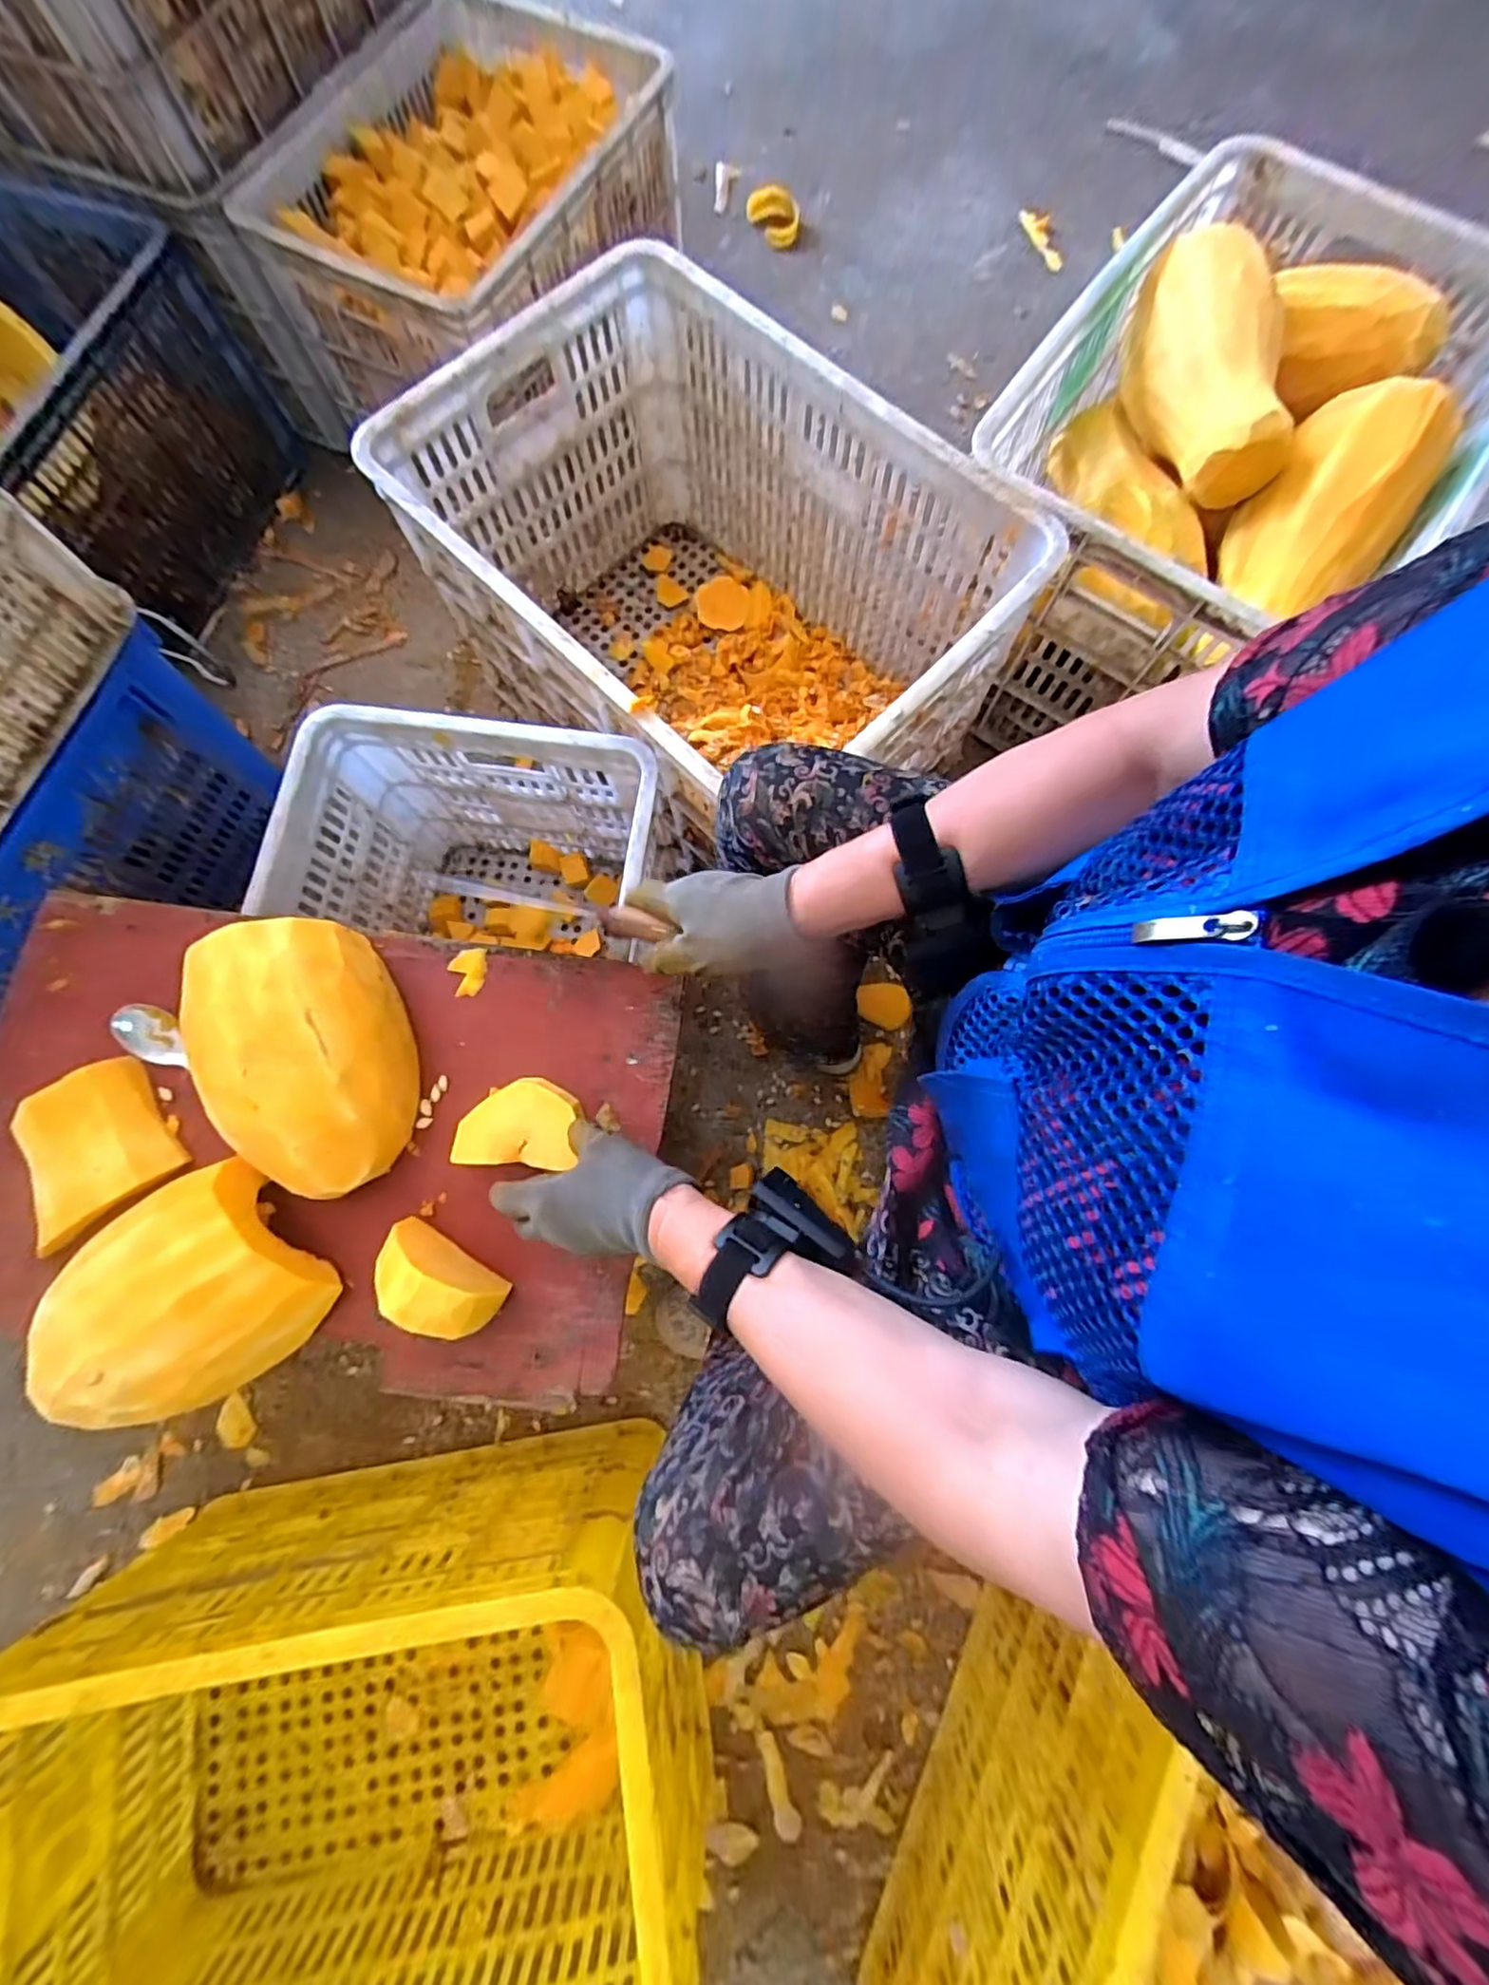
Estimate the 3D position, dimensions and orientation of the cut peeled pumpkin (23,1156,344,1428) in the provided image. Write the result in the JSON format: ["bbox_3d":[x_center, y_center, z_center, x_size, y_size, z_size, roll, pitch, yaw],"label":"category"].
[{"bbox_3d":[-0.394,0.217,0.442,0.159,0.072,0.140,-38,80,-8],"label":"cut peeled pumpkin"}]

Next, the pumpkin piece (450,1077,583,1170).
[{"bbox_3d":[-0.171,0.098,0.485,0.087,0.016,0.064,3,77,1],"label":"pumpkin piece"}]

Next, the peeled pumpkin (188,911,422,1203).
[{"bbox_3d":[-0.326,0.047,0.478,0.123,0.075,0.199,-24,78,-5],"label":"peeled pumpkin"}]

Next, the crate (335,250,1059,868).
[{"bbox_3d":[-0.040,-0.438,0.744,0.592,0.307,0.418,44,81,9],"label":"crate"}]

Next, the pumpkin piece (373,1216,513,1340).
[{"bbox_3d":[-0.223,0.207,0.452,0.093,0.058,0.044,32,79,7],"label":"pumpkin piece"}]

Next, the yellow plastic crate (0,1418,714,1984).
[{"bbox_3d":[-0.304,0.617,0.499,0.510,0.293,0.334,-8,77,-2],"label":"yellow plastic crate"}]

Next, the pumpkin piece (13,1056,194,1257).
[{"bbox_3d":[-0.491,0.114,0.480,0.086,0.041,0.116,-33,79,-7],"label":"pumpkin piece"}]

